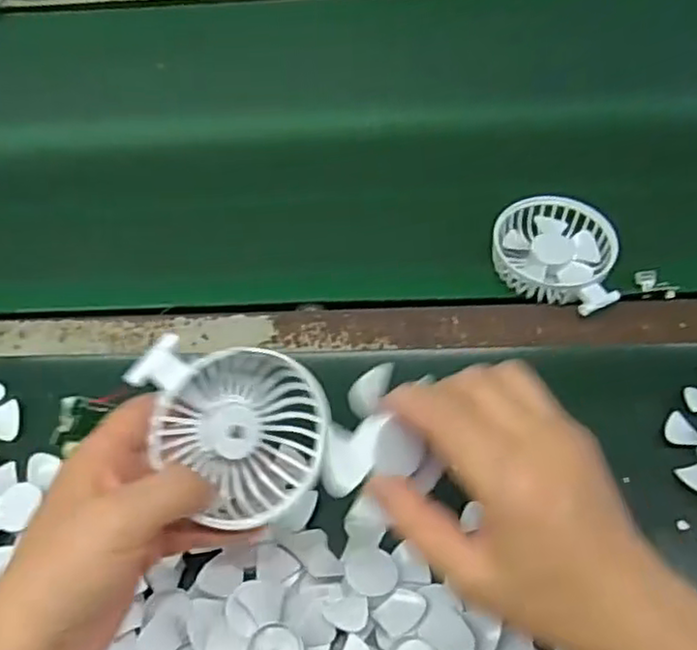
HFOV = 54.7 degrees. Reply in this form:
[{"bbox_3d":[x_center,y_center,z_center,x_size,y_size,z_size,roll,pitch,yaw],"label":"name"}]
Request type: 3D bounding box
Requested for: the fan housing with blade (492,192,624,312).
[{"bbox_3d":[0.160,-0.056,0.525,0.092,0.023,0.105,10,59,10],"label":"fan housing with blade"}]

